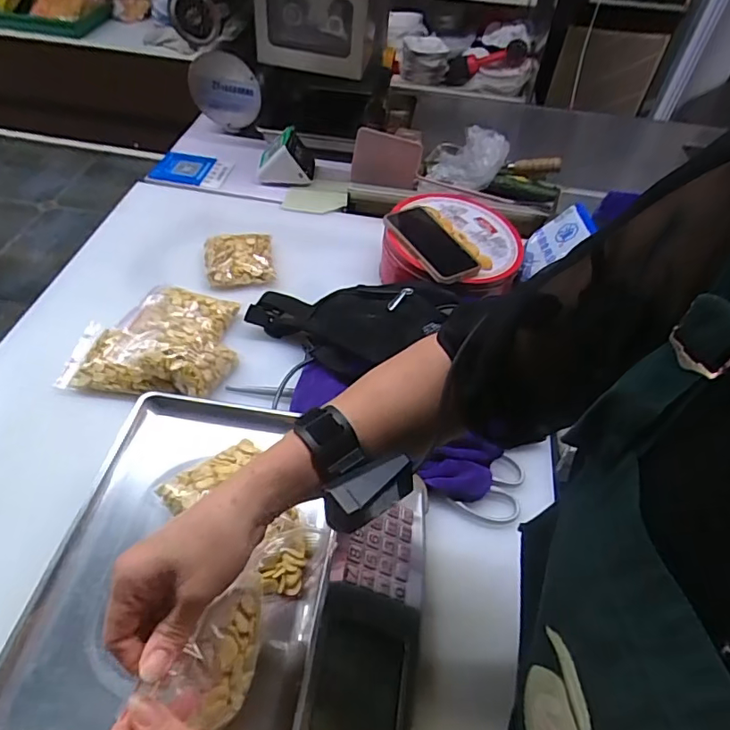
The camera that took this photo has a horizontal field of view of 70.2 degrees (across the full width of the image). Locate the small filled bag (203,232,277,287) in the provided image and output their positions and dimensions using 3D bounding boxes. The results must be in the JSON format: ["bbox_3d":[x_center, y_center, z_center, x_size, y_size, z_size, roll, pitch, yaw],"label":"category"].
[{"bbox_3d":[-0.215,-0.181,0.893,0.112,0.038,0.107,-7,51,-10],"label":"small filled bag"}]

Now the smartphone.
[{"bbox_3d":[0.106,-0.194,0.818,0.090,0.017,0.168,-18,59,-26],"label":"smartphone"}]

